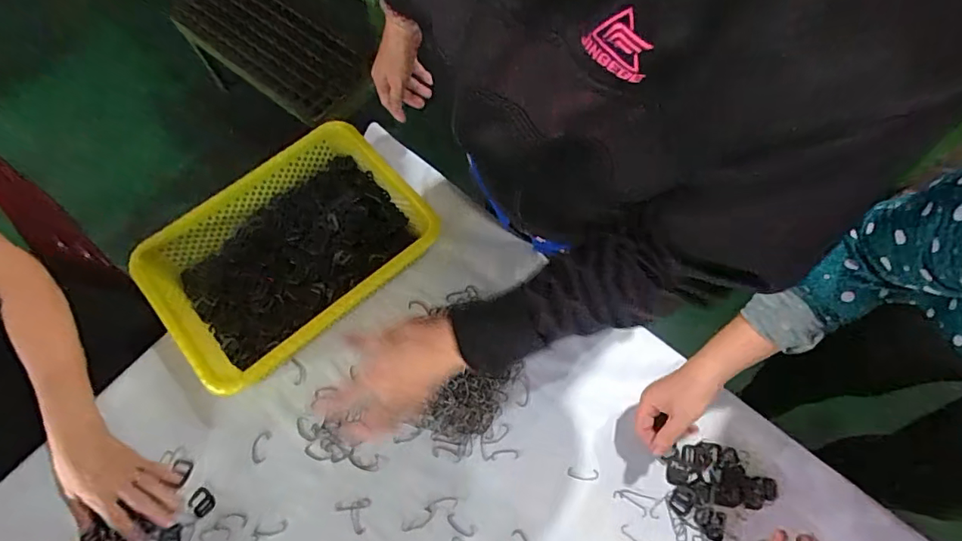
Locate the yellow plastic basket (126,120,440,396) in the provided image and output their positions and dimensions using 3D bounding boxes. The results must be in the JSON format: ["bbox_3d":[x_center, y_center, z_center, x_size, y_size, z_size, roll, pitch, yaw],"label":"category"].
[{"bbox_3d":[-0.257,-0.027,0.712,0.352,0.079,0.258,-40,73,-15],"label":"yellow plastic basket"}]

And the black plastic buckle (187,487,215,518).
[{"bbox_3d":[-0.343,0.285,0.631,0.031,0.004,0.026,37,72,14],"label":"black plastic buckle"}]

